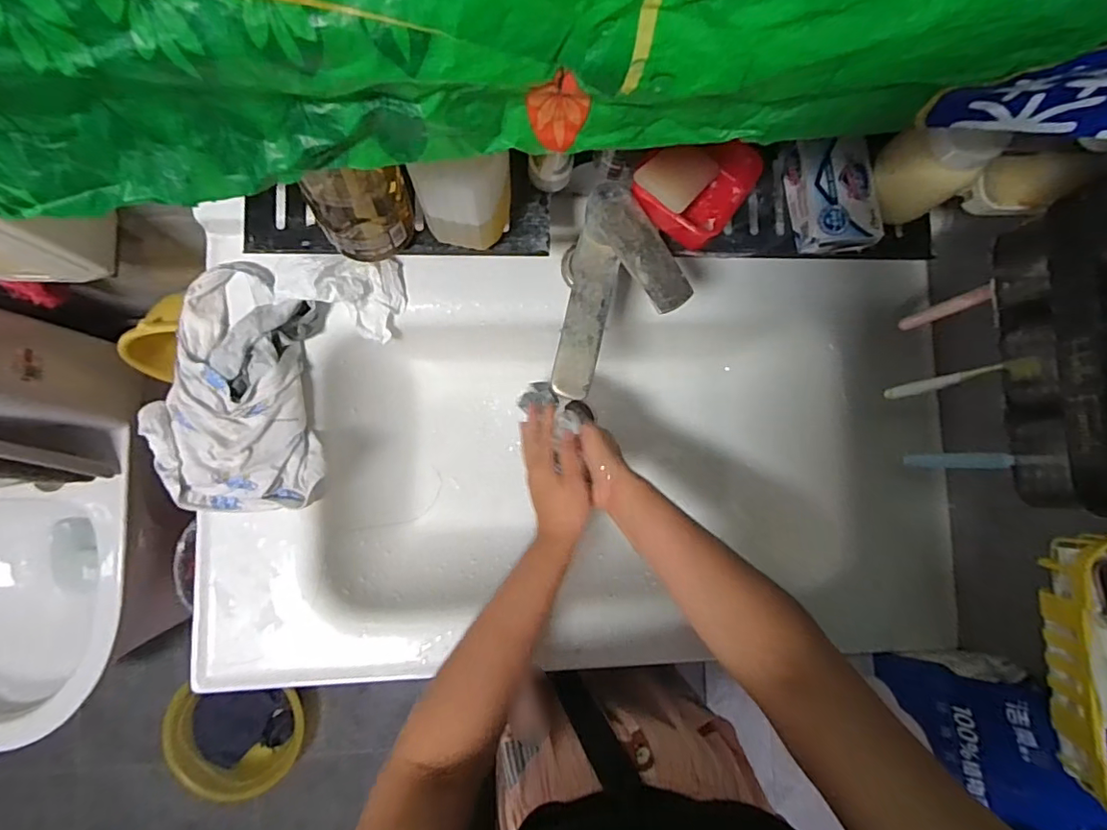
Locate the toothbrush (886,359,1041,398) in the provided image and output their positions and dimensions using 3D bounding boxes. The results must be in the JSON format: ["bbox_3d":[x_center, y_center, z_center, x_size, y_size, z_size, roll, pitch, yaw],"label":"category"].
[{"bbox_3d":[0.343,-0.029,0.458,0.011,0.153,0.015,-10,87,-6],"label":"toothbrush"}]

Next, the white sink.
[{"bbox_3d":[0.040,0.055,0.651,0.789,0.162,0.435,-2,86,-6],"label":"white sink"}]

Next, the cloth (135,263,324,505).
[{"bbox_3d":[-0.321,-0.029,0.536,0.158,0.051,0.247,-2,86,-6],"label":"cloth"}]

